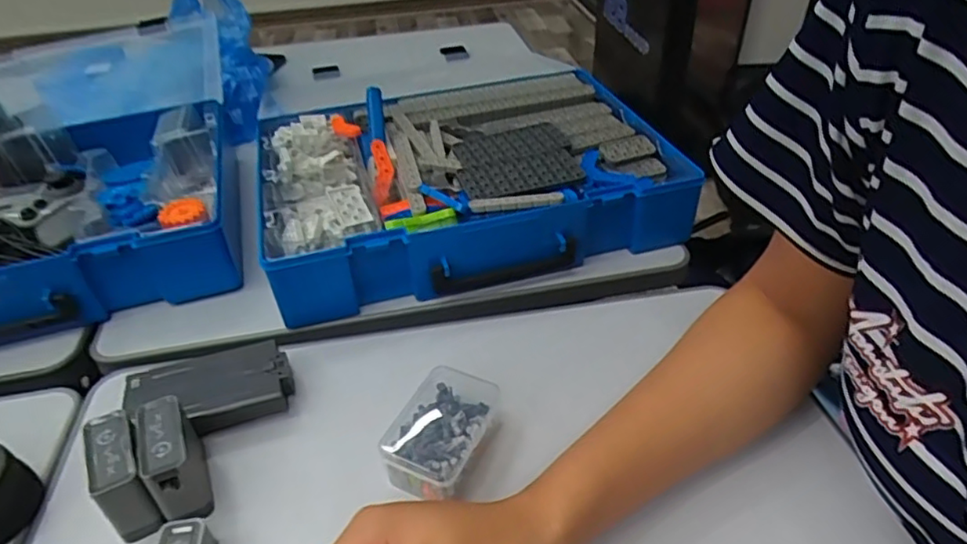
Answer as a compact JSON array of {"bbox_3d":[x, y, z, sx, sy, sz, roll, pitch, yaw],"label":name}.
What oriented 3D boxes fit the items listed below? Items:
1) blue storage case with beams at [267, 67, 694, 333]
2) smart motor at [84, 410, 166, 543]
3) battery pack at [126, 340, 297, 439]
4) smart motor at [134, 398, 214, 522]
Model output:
[{"bbox_3d":[-0.023,-0.088,0.583,0.347,0.076,0.251,-13,39,-13],"label":"blue storage case with beams"},{"bbox_3d":[-0.205,0.117,0.355,0.025,0.052,0.055,-22,42,-23],"label":"smart motor"},{"bbox_3d":[-0.183,0.081,0.418,0.101,0.029,0.056,-13,39,-12],"label":"battery pack"},{"bbox_3d":[-0.179,0.112,0.361,0.026,0.052,0.057,-19,41,-19],"label":"smart motor"}]

